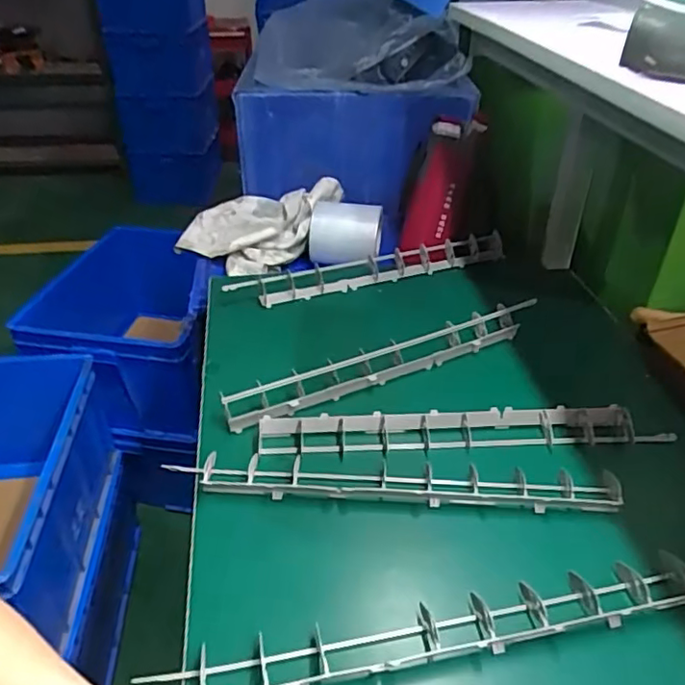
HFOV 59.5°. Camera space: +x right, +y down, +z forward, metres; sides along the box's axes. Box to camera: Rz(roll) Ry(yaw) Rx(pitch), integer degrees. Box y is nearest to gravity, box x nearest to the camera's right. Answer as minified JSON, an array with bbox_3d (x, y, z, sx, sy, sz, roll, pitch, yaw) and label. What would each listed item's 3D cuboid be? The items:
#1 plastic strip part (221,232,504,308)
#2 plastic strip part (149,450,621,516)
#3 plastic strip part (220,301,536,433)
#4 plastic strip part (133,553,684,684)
[{"bbox_3d":[0.049,-0.120,0.968,0.469,0.042,0.055,-11,37,-16],"label":"plastic strip part"},{"bbox_3d":[0.051,0.143,0.614,0.447,0.023,0.042,2,36,2],"label":"plastic strip part"},{"bbox_3d":[0.059,0.017,0.758,0.425,0.031,0.045,-16,39,-22],"label":"plastic strip part"},{"bbox_3d":[0.079,0.241,0.509,0.451,0.054,0.069,-6,36,-10],"label":"plastic strip part"}]

